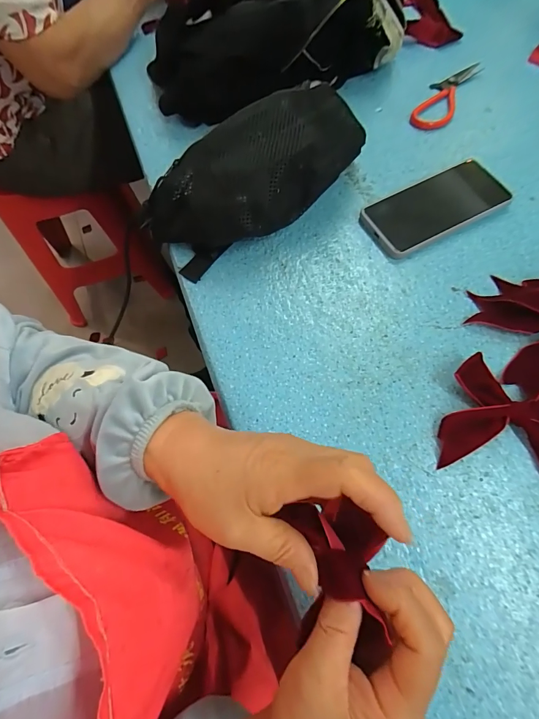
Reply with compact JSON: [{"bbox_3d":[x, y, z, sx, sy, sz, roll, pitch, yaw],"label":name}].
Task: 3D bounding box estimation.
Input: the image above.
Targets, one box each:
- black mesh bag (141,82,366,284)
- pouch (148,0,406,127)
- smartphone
[{"bbox_3d":[-0.004,-0.200,0.392,0.260,0.093,0.119,-36,71,-12],"label":"black mesh bag"},{"bbox_3d":[0.012,-0.439,0.480,0.355,0.106,0.147,-14,68,-3],"label":"pouch"},{"bbox_3d":[0.188,-0.176,0.410,0.158,0.017,0.076,-25,69,-8],"label":"smartphone"}]

